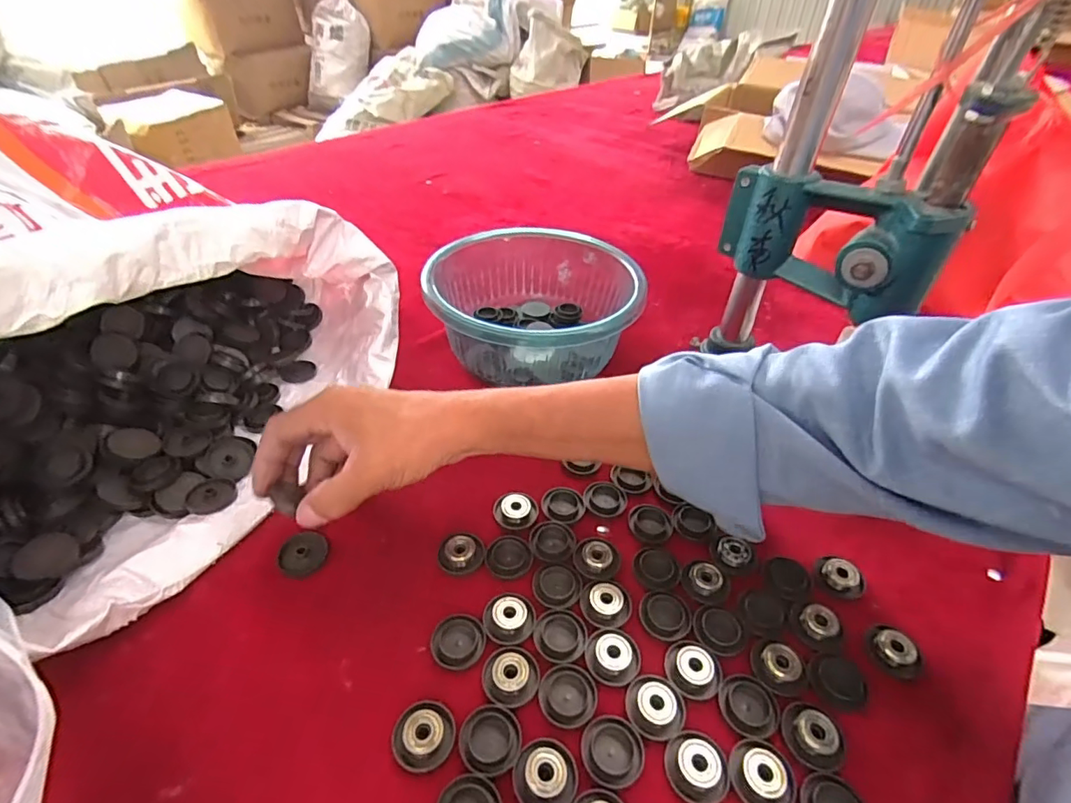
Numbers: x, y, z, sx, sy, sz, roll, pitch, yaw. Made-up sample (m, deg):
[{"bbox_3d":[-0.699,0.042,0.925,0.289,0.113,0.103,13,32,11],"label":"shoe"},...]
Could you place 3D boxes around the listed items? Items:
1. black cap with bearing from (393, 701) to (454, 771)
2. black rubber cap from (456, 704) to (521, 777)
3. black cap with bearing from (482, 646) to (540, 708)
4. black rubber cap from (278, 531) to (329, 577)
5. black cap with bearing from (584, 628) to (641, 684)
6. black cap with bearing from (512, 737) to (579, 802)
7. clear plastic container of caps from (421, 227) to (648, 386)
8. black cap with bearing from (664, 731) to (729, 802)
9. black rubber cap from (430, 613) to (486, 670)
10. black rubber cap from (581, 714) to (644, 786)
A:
[{"bbox_3d":[-0.062,0.182,0.286,0.033,0.008,0.033,2,41,-2],"label":"black cap with bearing"},{"bbox_3d":[-0.024,0.183,0.284,0.032,0.004,0.032,2,41,-2],"label":"black rubber cap"},{"bbox_3d":[-0.014,0.161,0.308,0.032,0.007,0.033,2,41,-2],"label":"black cap with bearing"},{"bbox_3d":[-0.161,0.105,0.362,0.031,0.009,0.030,2,41,-2],"label":"black rubber cap"},{"bbox_3d":[0.047,0.154,0.320,0.032,0.007,0.033,2,41,-2],"label":"black cap with bearing"},{"bbox_3d":[0.005,0.194,0.272,0.033,0.007,0.033,2,41,-2],"label":"black cap with bearing"},{"bbox_3d":[-0.001,-0.092,0.535,0.201,0.089,0.204,10,41,7],"label":"clear plastic container of caps"},{"bbox_3d":[0.086,0.193,0.278,0.032,0.009,0.031,2,41,-2],"label":"black cap with bearing"},{"bbox_3d":[-0.048,0.149,0.327,0.032,0.004,0.034,2,41,-2],"label":"black rubber cap"},{"bbox_3d":[0.042,0.190,0.285,0.033,0.007,0.033,2,41,-2],"label":"black rubber cap"}]

